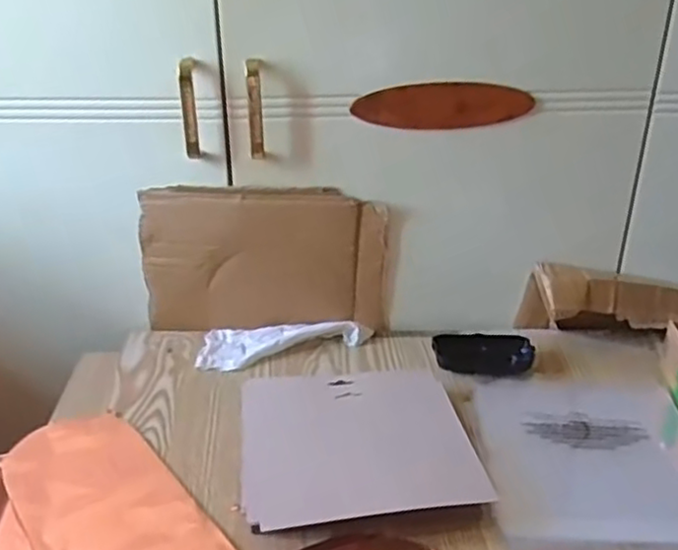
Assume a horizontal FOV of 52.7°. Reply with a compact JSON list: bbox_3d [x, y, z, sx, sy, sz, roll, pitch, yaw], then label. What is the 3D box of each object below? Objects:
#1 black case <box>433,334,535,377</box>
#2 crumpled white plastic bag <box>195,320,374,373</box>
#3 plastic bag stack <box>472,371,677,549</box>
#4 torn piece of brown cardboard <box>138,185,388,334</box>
[{"bbox_3d":[0.161,0.088,0.774,0.106,0.024,0.060,-2,27,-4],"label":"black case"},{"bbox_3d":[-0.060,0.078,0.782,0.194,0.026,0.075,-2,27,-3],"label":"crumpled white plastic bag"},{"bbox_3d":[0.240,0.159,0.645,0.206,0.016,0.227,1,27,2],"label":"plastic bag stack"},{"bbox_3d":[-0.081,-0.011,0.786,0.272,0.181,0.016,-1,27,-2],"label":"torn piece of brown cardboard"}]

